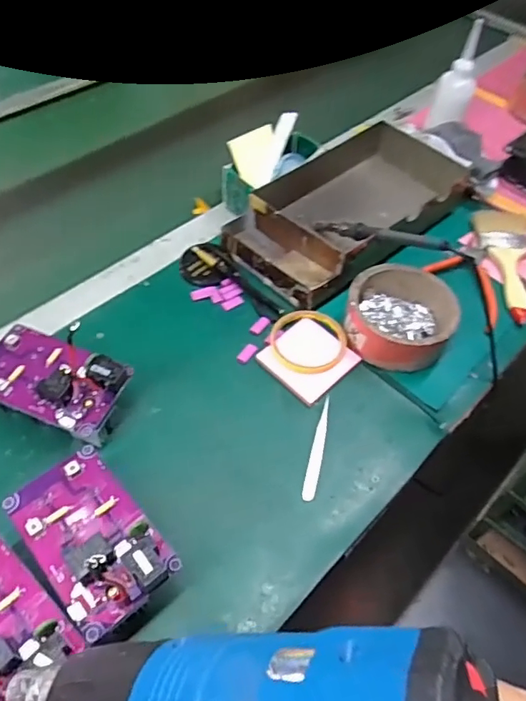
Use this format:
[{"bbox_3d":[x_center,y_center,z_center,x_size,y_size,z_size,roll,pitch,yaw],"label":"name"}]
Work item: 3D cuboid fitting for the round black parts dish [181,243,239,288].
[{"bbox_3d":[-0.073,-0.111,0.685,0.063,0.016,0.066,2,52,-2],"label":"round black parts dish"}]

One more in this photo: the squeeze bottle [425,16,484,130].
[{"bbox_3d":[0.297,-0.409,0.835,0.055,0.160,0.051,0,52,-4],"label":"squeeze bottle"}]

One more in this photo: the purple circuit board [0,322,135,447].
[{"bbox_3d":[-0.208,0.034,0.532,0.141,0.067,0.089,21,54,13],"label":"purple circuit board"}]

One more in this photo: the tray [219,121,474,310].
[{"bbox_3d":[0.123,-0.195,0.735,0.347,0.067,0.175,-35,62,-27],"label":"tray"}]

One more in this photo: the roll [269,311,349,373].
[{"bbox_3d":[0.054,-0.011,0.610,0.086,0.007,0.087,2,52,-2],"label":"roll"}]

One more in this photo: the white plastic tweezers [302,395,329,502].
[{"bbox_3d":[0.057,0.097,0.545,0.012,0.010,0.112,13,53,7],"label":"white plastic tweezers"}]

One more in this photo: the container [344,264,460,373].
[{"bbox_3d":[0.160,-0.043,0.624,0.120,0.049,0.135,25,55,15],"label":"container"}]

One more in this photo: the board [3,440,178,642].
[{"bbox_3d":[-0.140,0.146,0.428,0.082,0.034,0.138,-35,62,-26],"label":"board"}]

